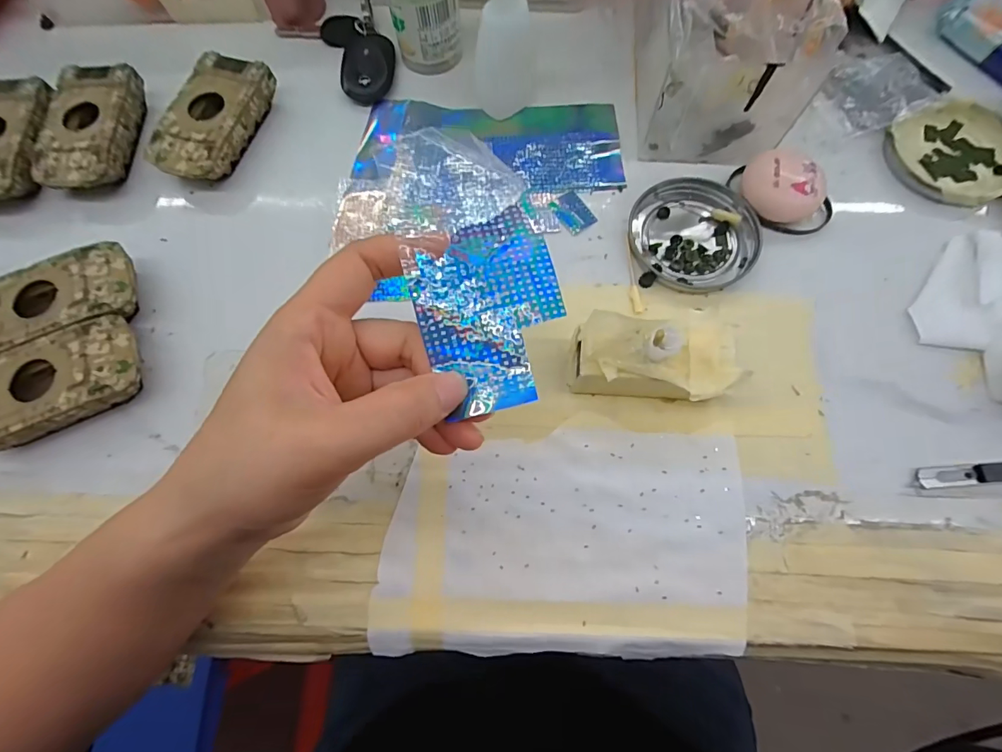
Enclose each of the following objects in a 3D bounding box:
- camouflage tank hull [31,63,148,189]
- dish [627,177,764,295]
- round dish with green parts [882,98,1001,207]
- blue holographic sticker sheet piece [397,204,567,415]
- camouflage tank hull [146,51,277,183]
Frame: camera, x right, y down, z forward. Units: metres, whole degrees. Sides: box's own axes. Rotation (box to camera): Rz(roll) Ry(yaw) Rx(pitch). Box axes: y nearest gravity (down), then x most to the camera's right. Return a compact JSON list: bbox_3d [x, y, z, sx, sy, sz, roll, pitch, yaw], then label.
[{"bbox_3d":[-0.282,-0.169,0.315,0.051,0.025,0.093,-1,73,2],"label":"camouflage tank hull"},{"bbox_3d":[0.121,-0.090,0.288,0.075,0.007,0.078,-1,73,2],"label":"dish"},{"bbox_3d":[0.300,-0.146,0.300,0.079,0.011,0.074,-25,74,-5],"label":"round dish with green parts"},{"bbox_3d":[-0.003,-0.026,0.183,0.057,0.013,0.074,-17,73,-3],"label":"blue holographic sticker sheet piece"},{"bbox_3d":[-0.197,-0.174,0.315,0.050,0.026,0.096,18,74,8],"label":"camouflage tank hull"}]

